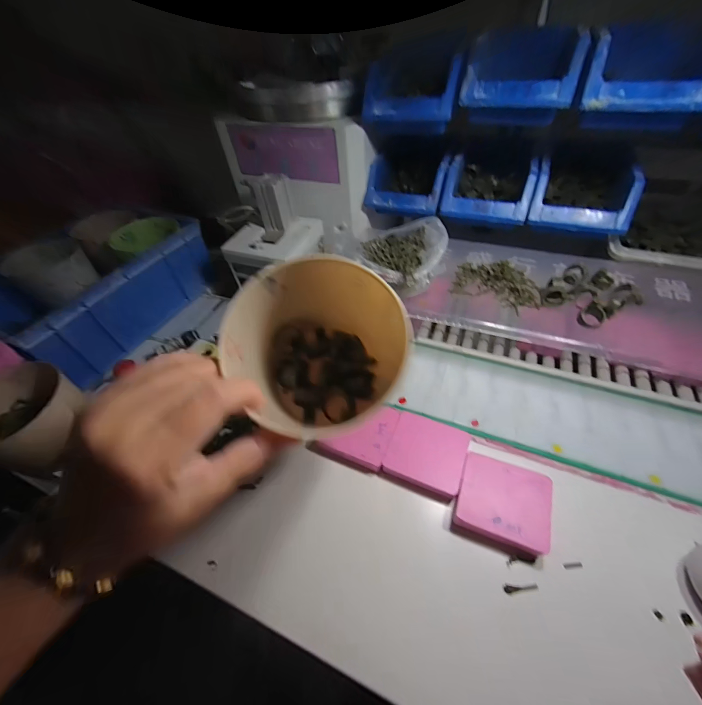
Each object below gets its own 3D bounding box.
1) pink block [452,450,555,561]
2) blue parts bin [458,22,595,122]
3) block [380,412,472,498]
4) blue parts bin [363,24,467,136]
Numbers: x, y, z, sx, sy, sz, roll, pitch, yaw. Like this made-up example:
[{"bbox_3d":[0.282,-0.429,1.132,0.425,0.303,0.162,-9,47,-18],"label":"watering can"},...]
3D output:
[{"bbox_3d":[0.161,0.160,0.339,0.088,0.025,0.082,16,54,18],"label":"pink block"},{"bbox_3d":[0.222,-0.365,0.416,0.130,0.070,0.181,14,53,17],"label":"blue parts bin"},{"bbox_3d":[0.091,0.120,0.382,0.087,0.020,0.082,17,54,18],"label":"block"},{"bbox_3d":[0.092,-0.383,0.453,0.127,0.076,0.142,11,52,14],"label":"blue parts bin"}]

